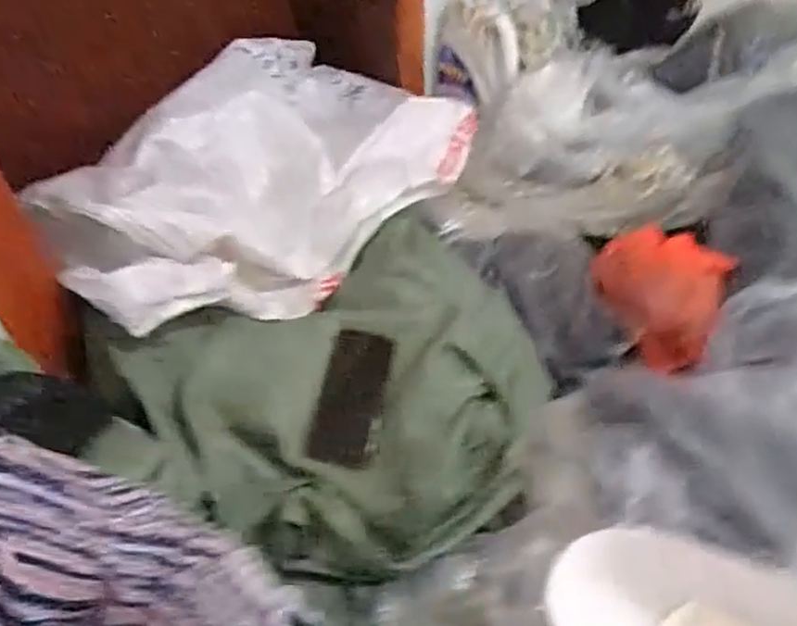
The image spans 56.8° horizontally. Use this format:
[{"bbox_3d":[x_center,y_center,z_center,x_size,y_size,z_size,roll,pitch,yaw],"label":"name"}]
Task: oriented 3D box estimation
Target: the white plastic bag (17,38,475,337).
[{"bbox_3d":[-0.157,-0.197,1.061,0.309,0.243,0.676,24,54,23],"label":"white plastic bag"}]

